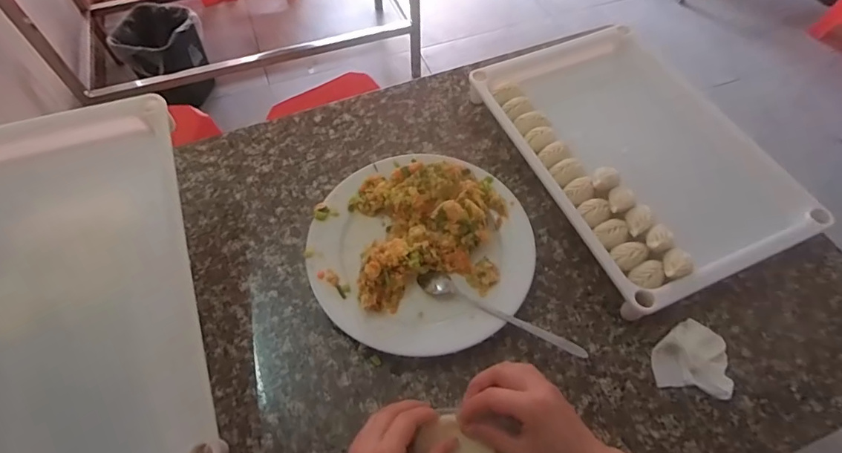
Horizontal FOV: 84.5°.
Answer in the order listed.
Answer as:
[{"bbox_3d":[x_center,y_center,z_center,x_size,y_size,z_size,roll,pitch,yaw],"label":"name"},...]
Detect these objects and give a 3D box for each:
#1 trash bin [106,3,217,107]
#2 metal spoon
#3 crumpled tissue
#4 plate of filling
[{"bbox_3d":[-0.883,-0.591,1.620,0.256,0.313,0.248,0,58,0],"label":"trash bin"},{"bbox_3d":[0.078,0.090,0.477,0.182,0.018,0.025,28,62,17],"label":"metal spoon"},{"bbox_3d":[0.272,0.130,0.463,0.068,0.024,0.069,15,60,10],"label":"crumpled tissue"},{"bbox_3d":[-0.001,0.018,0.514,0.239,0.049,0.238,-1,58,0],"label":"plate of filling"}]

